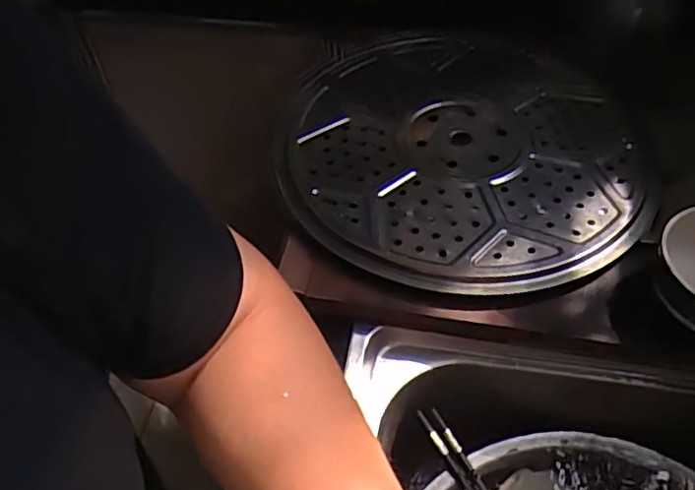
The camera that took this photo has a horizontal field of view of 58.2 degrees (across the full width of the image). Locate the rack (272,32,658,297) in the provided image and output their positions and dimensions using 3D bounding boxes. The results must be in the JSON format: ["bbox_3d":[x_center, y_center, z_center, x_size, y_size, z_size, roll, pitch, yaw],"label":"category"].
[{"bbox_3d":[0.106,-0.093,0.600,0.338,0.037,0.331,-2,48,2],"label":"rack"}]

